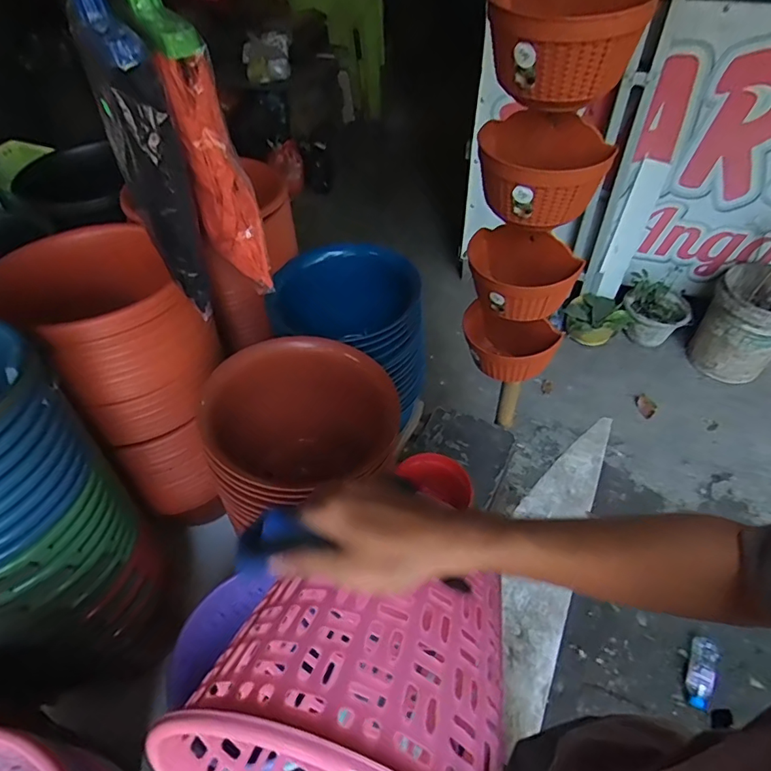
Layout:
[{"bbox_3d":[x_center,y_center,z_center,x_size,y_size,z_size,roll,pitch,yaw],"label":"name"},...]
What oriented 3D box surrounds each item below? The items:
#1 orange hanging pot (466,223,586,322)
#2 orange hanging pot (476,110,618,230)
[{"bbox_3d":[0.235,-0.203,0.913,0.197,0.132,0.146,17,52,18],"label":"orange hanging pot"},{"bbox_3d":[0.242,-0.349,0.774,0.183,0.141,0.193,-2,49,2],"label":"orange hanging pot"}]

